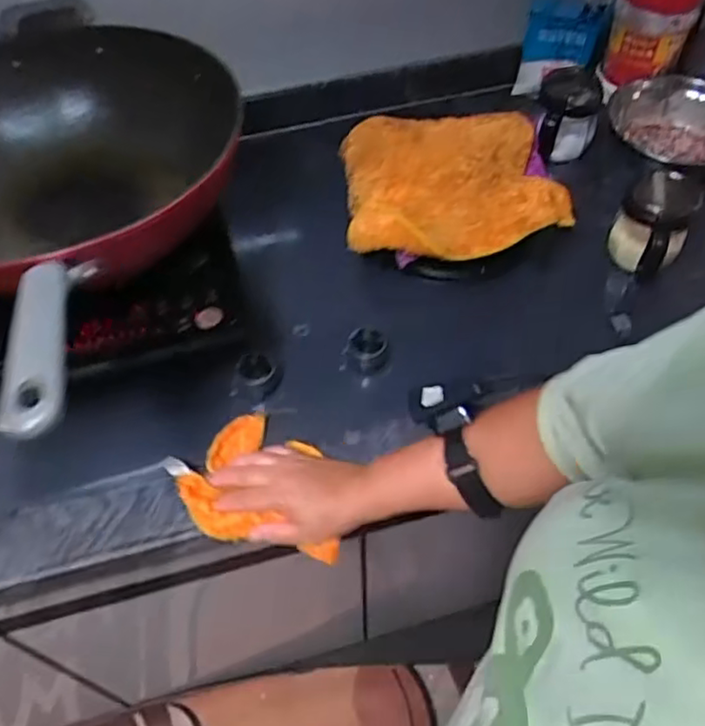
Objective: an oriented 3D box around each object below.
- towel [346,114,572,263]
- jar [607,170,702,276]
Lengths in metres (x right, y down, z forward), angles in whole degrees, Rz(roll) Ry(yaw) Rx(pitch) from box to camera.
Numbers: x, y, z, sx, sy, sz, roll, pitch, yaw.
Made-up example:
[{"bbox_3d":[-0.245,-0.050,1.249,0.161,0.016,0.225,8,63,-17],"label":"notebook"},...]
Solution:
[{"bbox_3d":[0.113,-0.207,0.743,0.232,0.071,0.180,-2,52,-3],"label":"towel"},{"bbox_3d":[0.323,-0.150,0.710,0.072,0.098,0.072,-1,54,1],"label":"jar"}]

